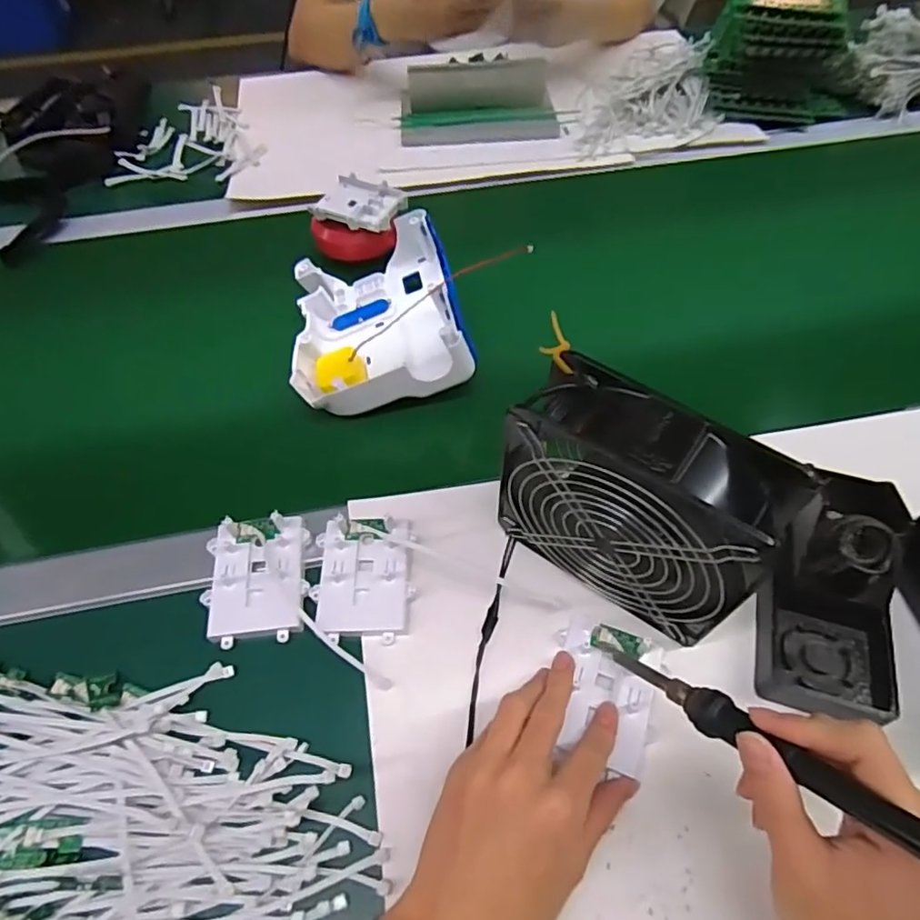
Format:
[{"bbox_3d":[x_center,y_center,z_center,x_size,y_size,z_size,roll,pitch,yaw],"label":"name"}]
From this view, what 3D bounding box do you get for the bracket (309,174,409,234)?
[{"bbox_3d":[-0.097,-0.256,0.603,0.083,0.011,0.069,23,61,15],"label":"bracket"}]

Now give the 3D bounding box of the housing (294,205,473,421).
[{"bbox_3d":[-0.075,-0.130,0.533,0.144,0.073,0.187,-9,56,-6],"label":"housing"}]

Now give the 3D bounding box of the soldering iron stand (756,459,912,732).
[{"bbox_3d":[0.243,0.075,0.377,0.088,0.072,0.158,22,58,15],"label":"soldering iron stand"}]

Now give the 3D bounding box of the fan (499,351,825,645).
[{"bbox_3d":[0.104,0.026,0.357,0.148,0.141,0.069,30,61,19],"label":"fan"}]

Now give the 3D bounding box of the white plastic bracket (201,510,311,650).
[{"bbox_3d":[-0.141,0.080,0.412,0.067,0.021,0.083,-5,55,-3],"label":"white plastic bracket"}]

